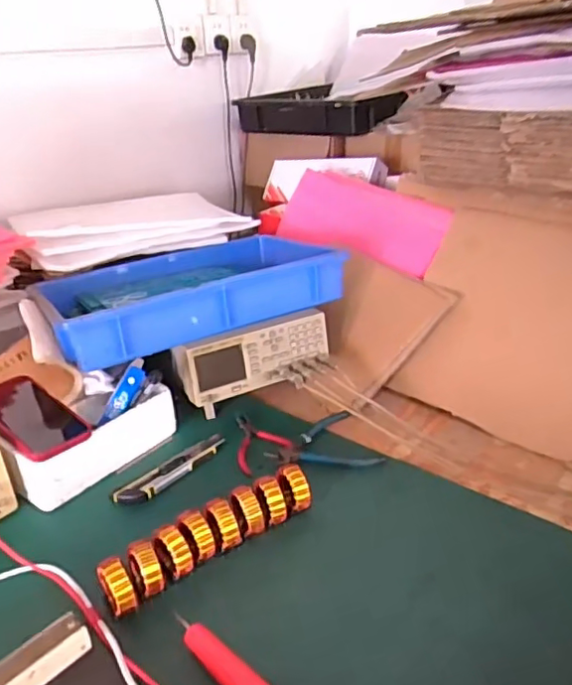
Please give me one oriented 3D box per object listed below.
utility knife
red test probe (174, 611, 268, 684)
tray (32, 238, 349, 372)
[{"bbox_3d":[-0.141,0.162,0.764,0.037,0.011,0.164,20,34,39],"label":"utility knife"},{"bbox_3d":[-0.039,0.274,0.492,0.169,0.020,0.023,19,34,38],"label":"red test probe"},{"bbox_3d":[-0.147,-0.098,0.934,0.442,0.074,0.297,-16,29,-24],"label":"tray"}]

